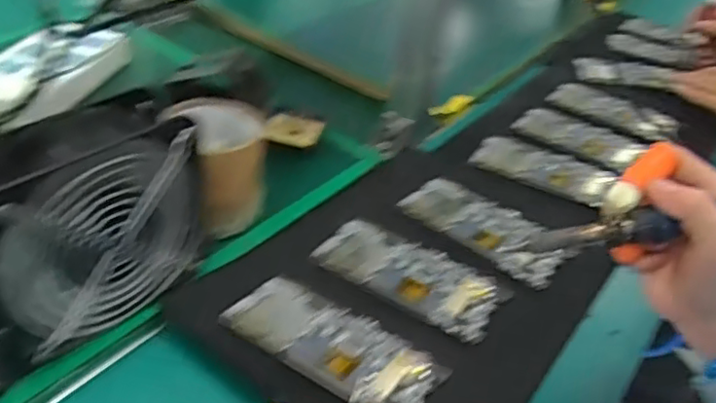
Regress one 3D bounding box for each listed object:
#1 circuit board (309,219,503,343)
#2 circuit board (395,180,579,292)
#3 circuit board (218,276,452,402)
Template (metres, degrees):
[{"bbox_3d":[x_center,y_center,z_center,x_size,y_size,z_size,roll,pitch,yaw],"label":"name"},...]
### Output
[{"bbox_3d":[0.043,0.060,0.533,0.148,0.015,0.074,20,39,24],"label":"circuit board"},{"bbox_3d":[0.119,0.019,0.589,0.157,0.008,0.075,36,45,29],"label":"circuit board"},{"bbox_3d":[-0.016,0.102,0.459,0.154,0.004,0.076,25,32,20],"label":"circuit board"}]

